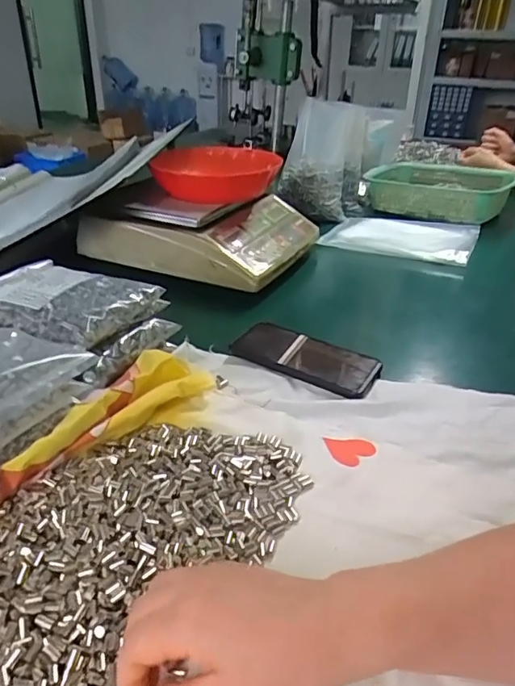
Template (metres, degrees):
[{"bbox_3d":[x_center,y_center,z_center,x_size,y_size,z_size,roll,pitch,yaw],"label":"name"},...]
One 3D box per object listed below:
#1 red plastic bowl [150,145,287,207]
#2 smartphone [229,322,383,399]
[{"bbox_3d":[-0.054,-0.272,0.822,0.175,0.054,0.175,8,31,9],"label":"red plastic bowl"},{"bbox_3d":[0.054,0.012,0.578,0.162,0.016,0.073,18,36,27],"label":"smartphone"}]

